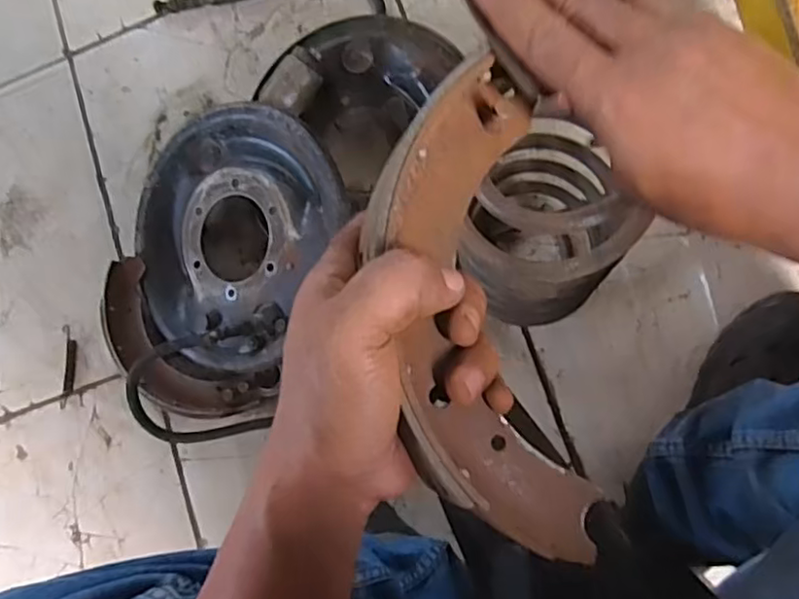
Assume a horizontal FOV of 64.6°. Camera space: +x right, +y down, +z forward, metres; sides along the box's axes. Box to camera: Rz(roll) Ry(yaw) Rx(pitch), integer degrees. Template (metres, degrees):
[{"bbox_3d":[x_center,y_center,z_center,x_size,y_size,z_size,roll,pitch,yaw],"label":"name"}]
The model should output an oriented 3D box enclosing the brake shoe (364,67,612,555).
[{"bbox_3d":[0.027,0.006,0.270,0.078,0.048,0.204,-6,84,-15],"label":"brake shoe"}]

